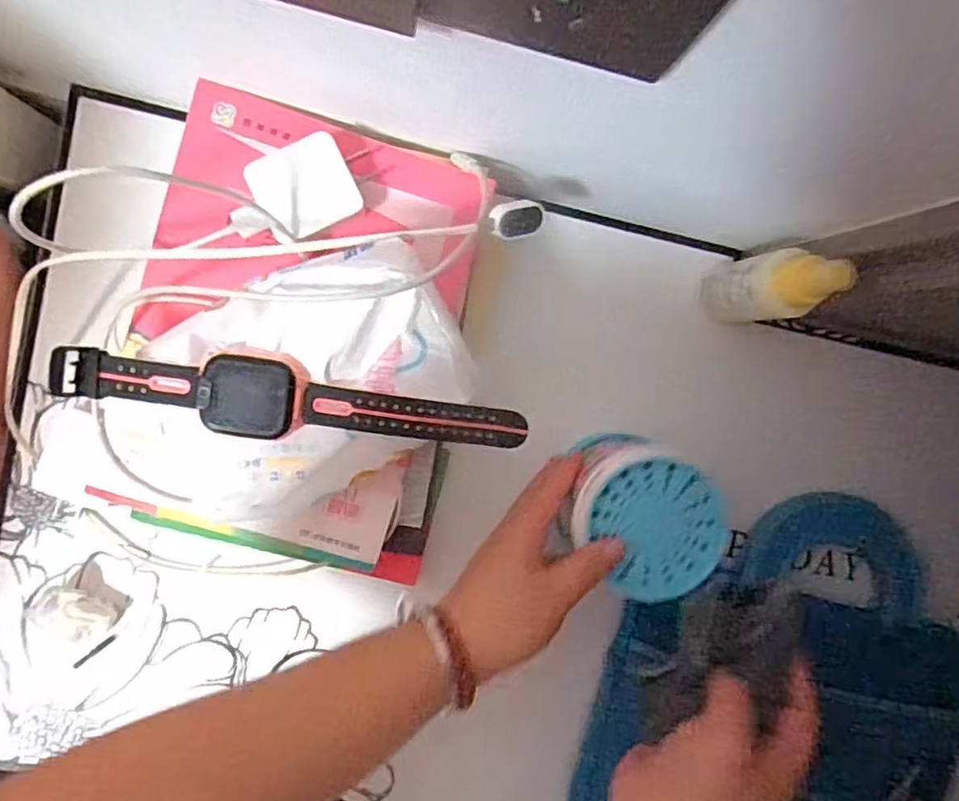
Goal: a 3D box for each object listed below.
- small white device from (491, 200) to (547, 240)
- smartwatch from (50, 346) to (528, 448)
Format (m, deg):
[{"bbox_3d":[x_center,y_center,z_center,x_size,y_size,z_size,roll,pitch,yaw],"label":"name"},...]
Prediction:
[{"bbox_3d":[0.020,-0.093,0.325,0.030,0.014,0.017,-17,96,-5],"label":"small white device"},{"bbox_3d":[-0.090,-0.001,0.314,0.223,0.019,0.039,8,94,-7],"label":"smartwatch"}]

